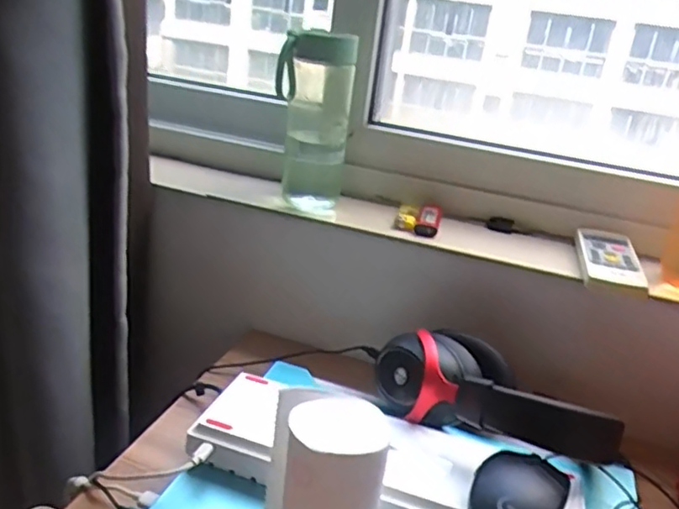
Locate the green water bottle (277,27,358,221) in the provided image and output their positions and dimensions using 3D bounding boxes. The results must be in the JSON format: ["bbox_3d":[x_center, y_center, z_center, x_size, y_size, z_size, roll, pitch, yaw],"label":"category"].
[{"bbox_3d":[-0.029,-0.148,0.697,0.079,0.189,0.075,8,22,1],"label":"green water bottle"}]

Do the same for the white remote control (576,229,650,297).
[{"bbox_3d":[0.270,0.007,0.619,0.058,0.019,0.133,12,22,11],"label":"white remote control"}]

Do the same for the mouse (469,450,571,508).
[{"bbox_3d":[0.128,0.169,0.437,0.058,0.031,0.090,19,24,26],"label":"mouse"}]

